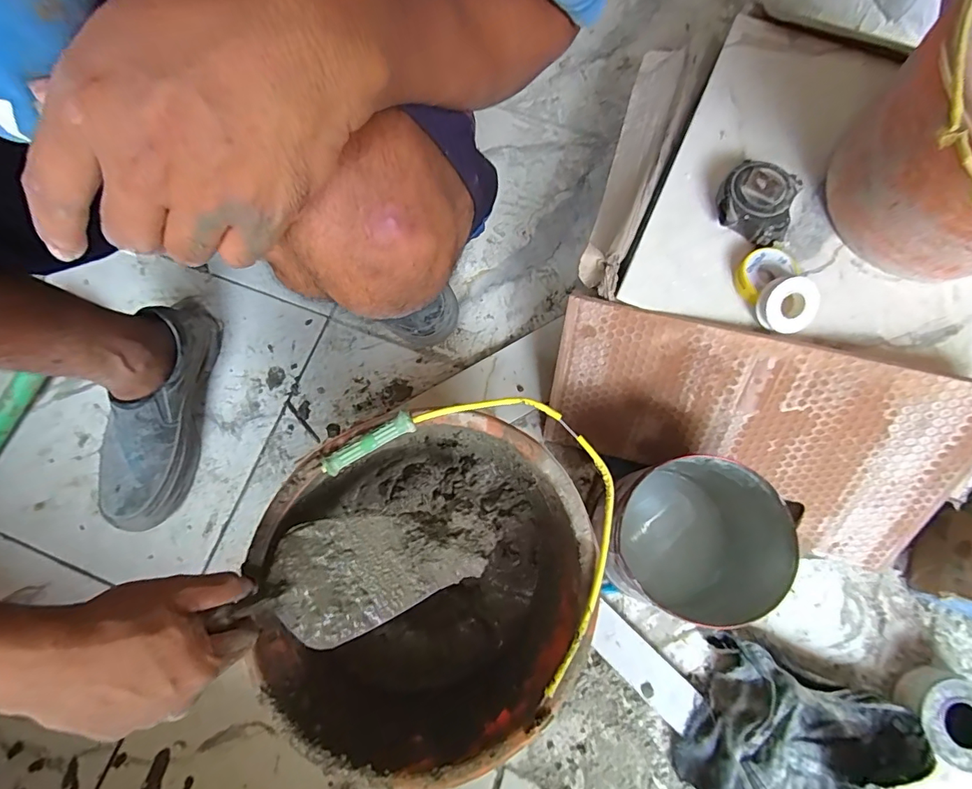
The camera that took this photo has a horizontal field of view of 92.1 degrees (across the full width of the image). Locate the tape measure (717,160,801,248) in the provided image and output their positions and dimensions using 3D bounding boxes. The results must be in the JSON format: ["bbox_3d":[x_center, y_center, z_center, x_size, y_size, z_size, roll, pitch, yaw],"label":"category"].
[{"bbox_3d":[0.272,-0.191,0.470,0.075,0.040,0.067,44,81,10],"label":"tape measure"}]

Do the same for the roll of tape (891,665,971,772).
[{"bbox_3d":[0.480,0.334,0.486,0.080,0.044,0.089,-35,78,-7],"label":"roll of tape"}]

